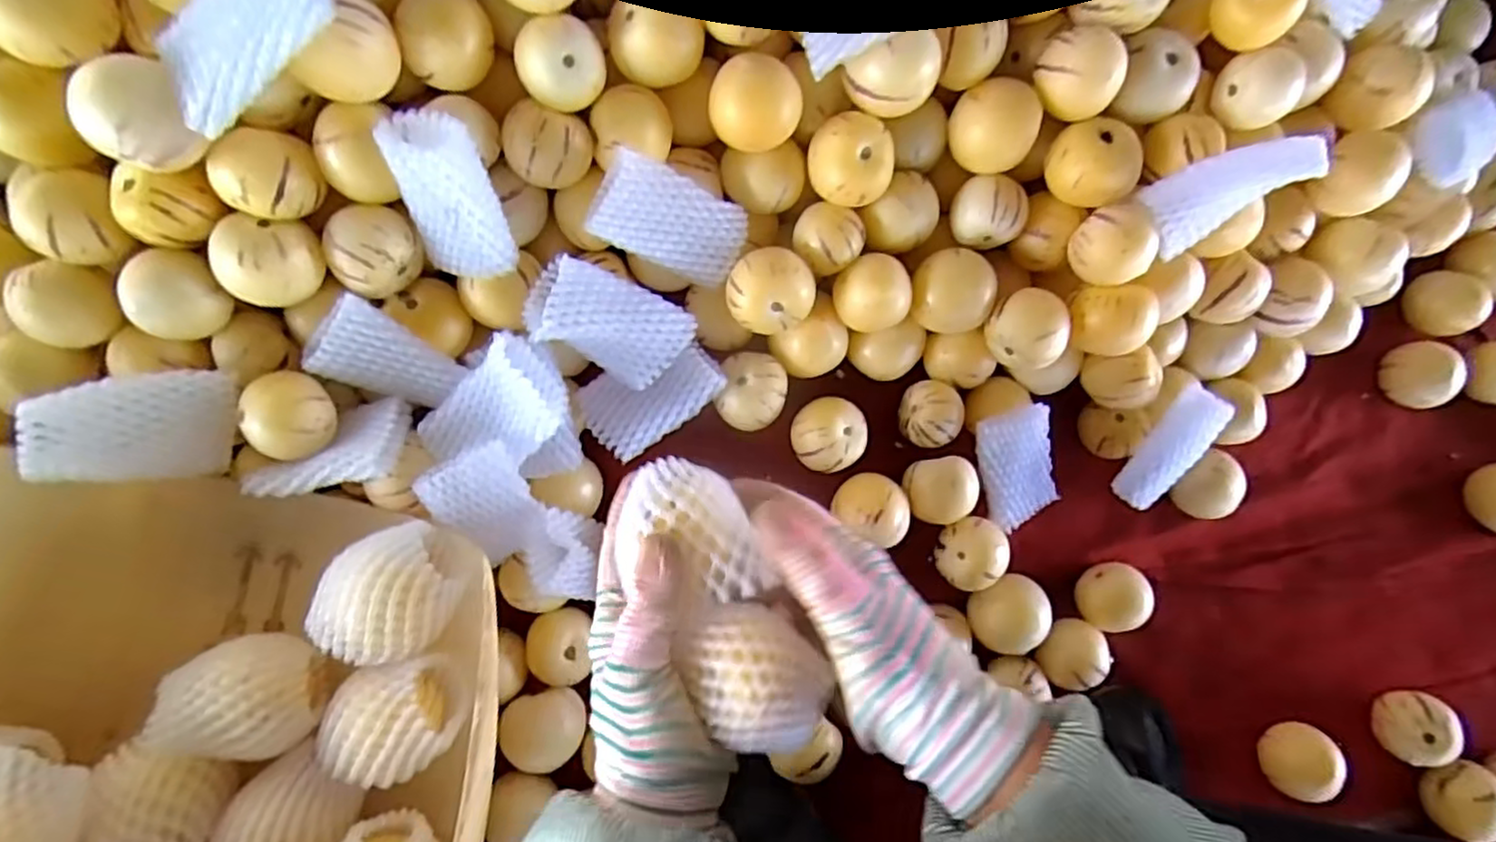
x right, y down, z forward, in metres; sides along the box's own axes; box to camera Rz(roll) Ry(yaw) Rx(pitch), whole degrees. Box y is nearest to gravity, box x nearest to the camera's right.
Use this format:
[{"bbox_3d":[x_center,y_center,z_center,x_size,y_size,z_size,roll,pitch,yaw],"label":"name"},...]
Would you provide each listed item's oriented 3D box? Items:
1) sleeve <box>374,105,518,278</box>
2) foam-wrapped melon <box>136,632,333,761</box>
[{"bbox_3d":[-0.157,-0.117,0.377,0.052,0.087,0.028,11,55,12],"label":"sleeve"},{"bbox_3d":[-0.257,0.140,0.373,0.085,0.049,0.059,4,87,-8],"label":"foam-wrapped melon"}]

